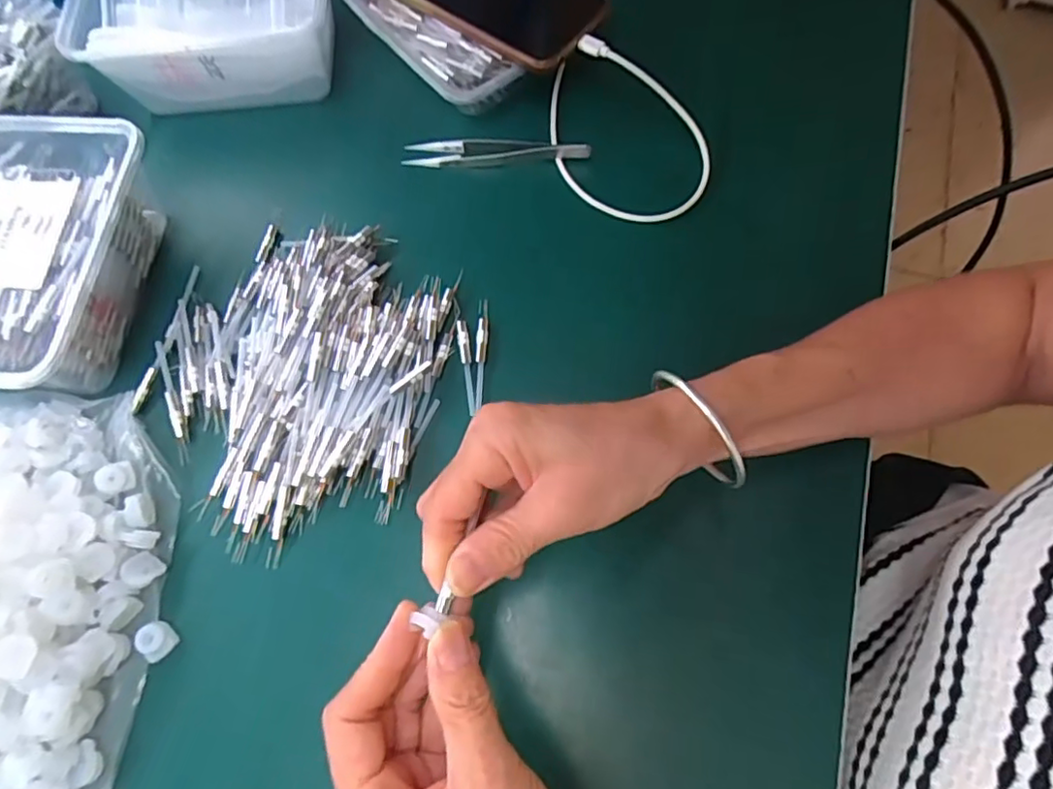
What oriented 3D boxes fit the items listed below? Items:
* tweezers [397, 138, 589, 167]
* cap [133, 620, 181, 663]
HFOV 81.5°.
[{"bbox_3d":[-0.021,-0.165,0.410,0.123,0.012,0.018,0,68,1],"label":"tweezers"},{"bbox_3d":[-0.191,0.126,0.313,0.018,0.010,0.017,-1,68,1],"label":"cap"}]

